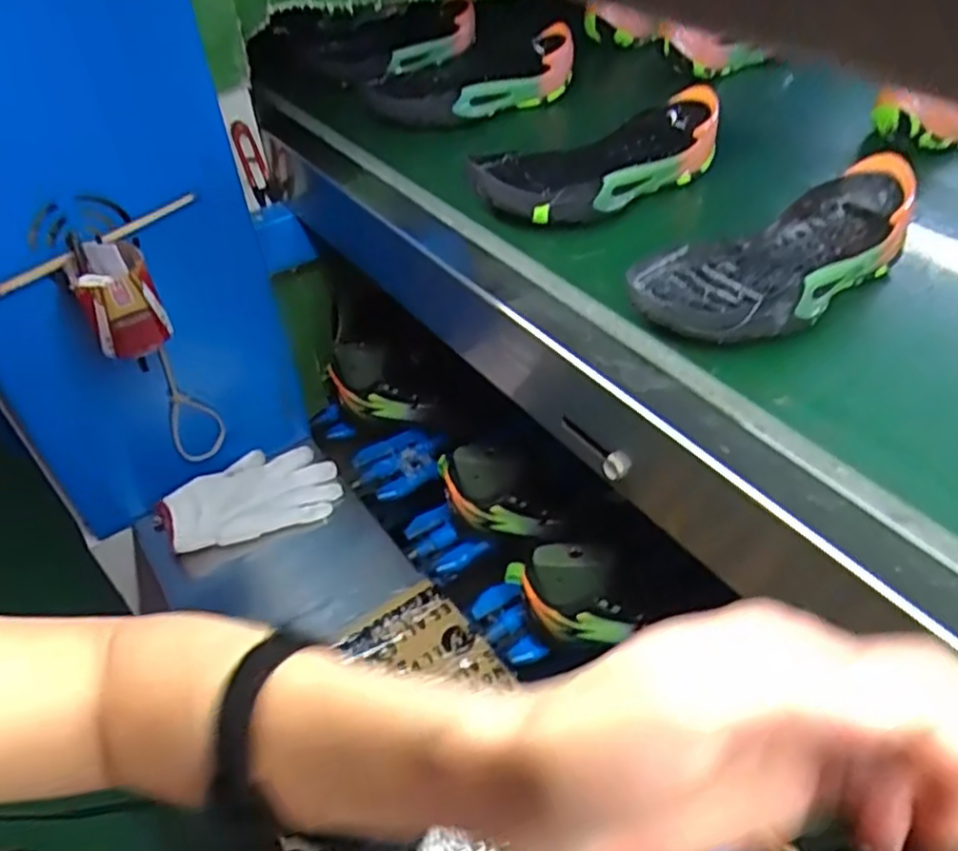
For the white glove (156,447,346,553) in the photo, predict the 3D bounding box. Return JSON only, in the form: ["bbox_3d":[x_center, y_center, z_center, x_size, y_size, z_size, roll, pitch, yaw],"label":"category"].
[{"bbox_3d":[-0.268,0.079,0.866,0.194,0.024,0.111,-11,58,-27],"label":"white glove"}]

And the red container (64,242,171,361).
[{"bbox_3d":[-0.328,-0.114,0.672,0.064,0.095,0.064,-27,41,-20],"label":"red container"}]

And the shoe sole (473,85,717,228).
[{"bbox_3d":[0.099,-0.218,0.605,0.220,0.046,0.095,-32,47,-25],"label":"shoe sole"}]

